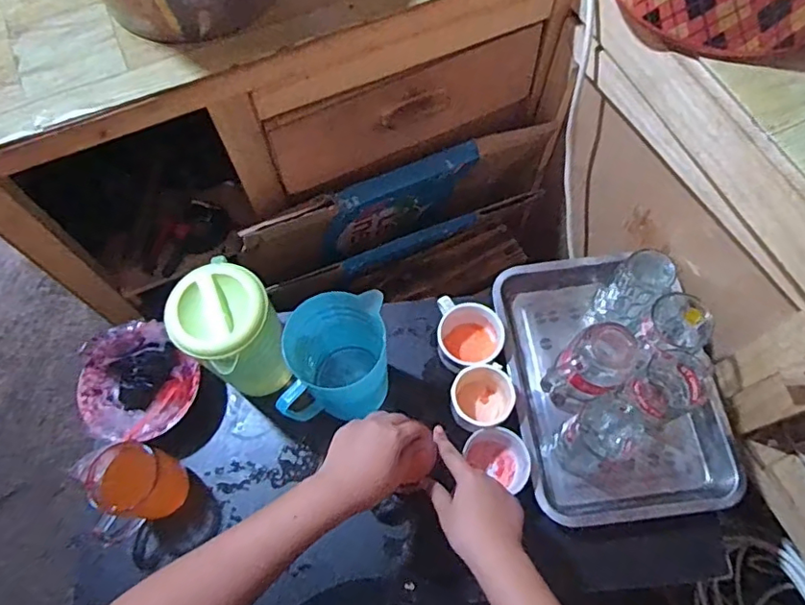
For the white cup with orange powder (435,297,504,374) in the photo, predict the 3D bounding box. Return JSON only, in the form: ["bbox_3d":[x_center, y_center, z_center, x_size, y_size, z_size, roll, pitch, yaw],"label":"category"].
[{"bbox_3d":[0.090,0.044,0.752,0.085,0.064,0.097,-1,67,3],"label":"white cup with orange powder"}]

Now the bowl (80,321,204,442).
[{"bbox_3d":[-0.349,0.109,0.739,0.144,0.057,0.142,-1,67,3],"label":"bowl"}]

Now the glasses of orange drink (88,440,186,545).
[{"bbox_3d":[-0.317,0.222,0.678,0.074,0.098,0.097,32,73,16],"label":"glasses of orange drink"}]

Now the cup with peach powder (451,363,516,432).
[{"bbox_3d":[0.099,0.122,0.717,0.075,0.063,0.074,-1,67,3],"label":"cup with peach powder"}]

